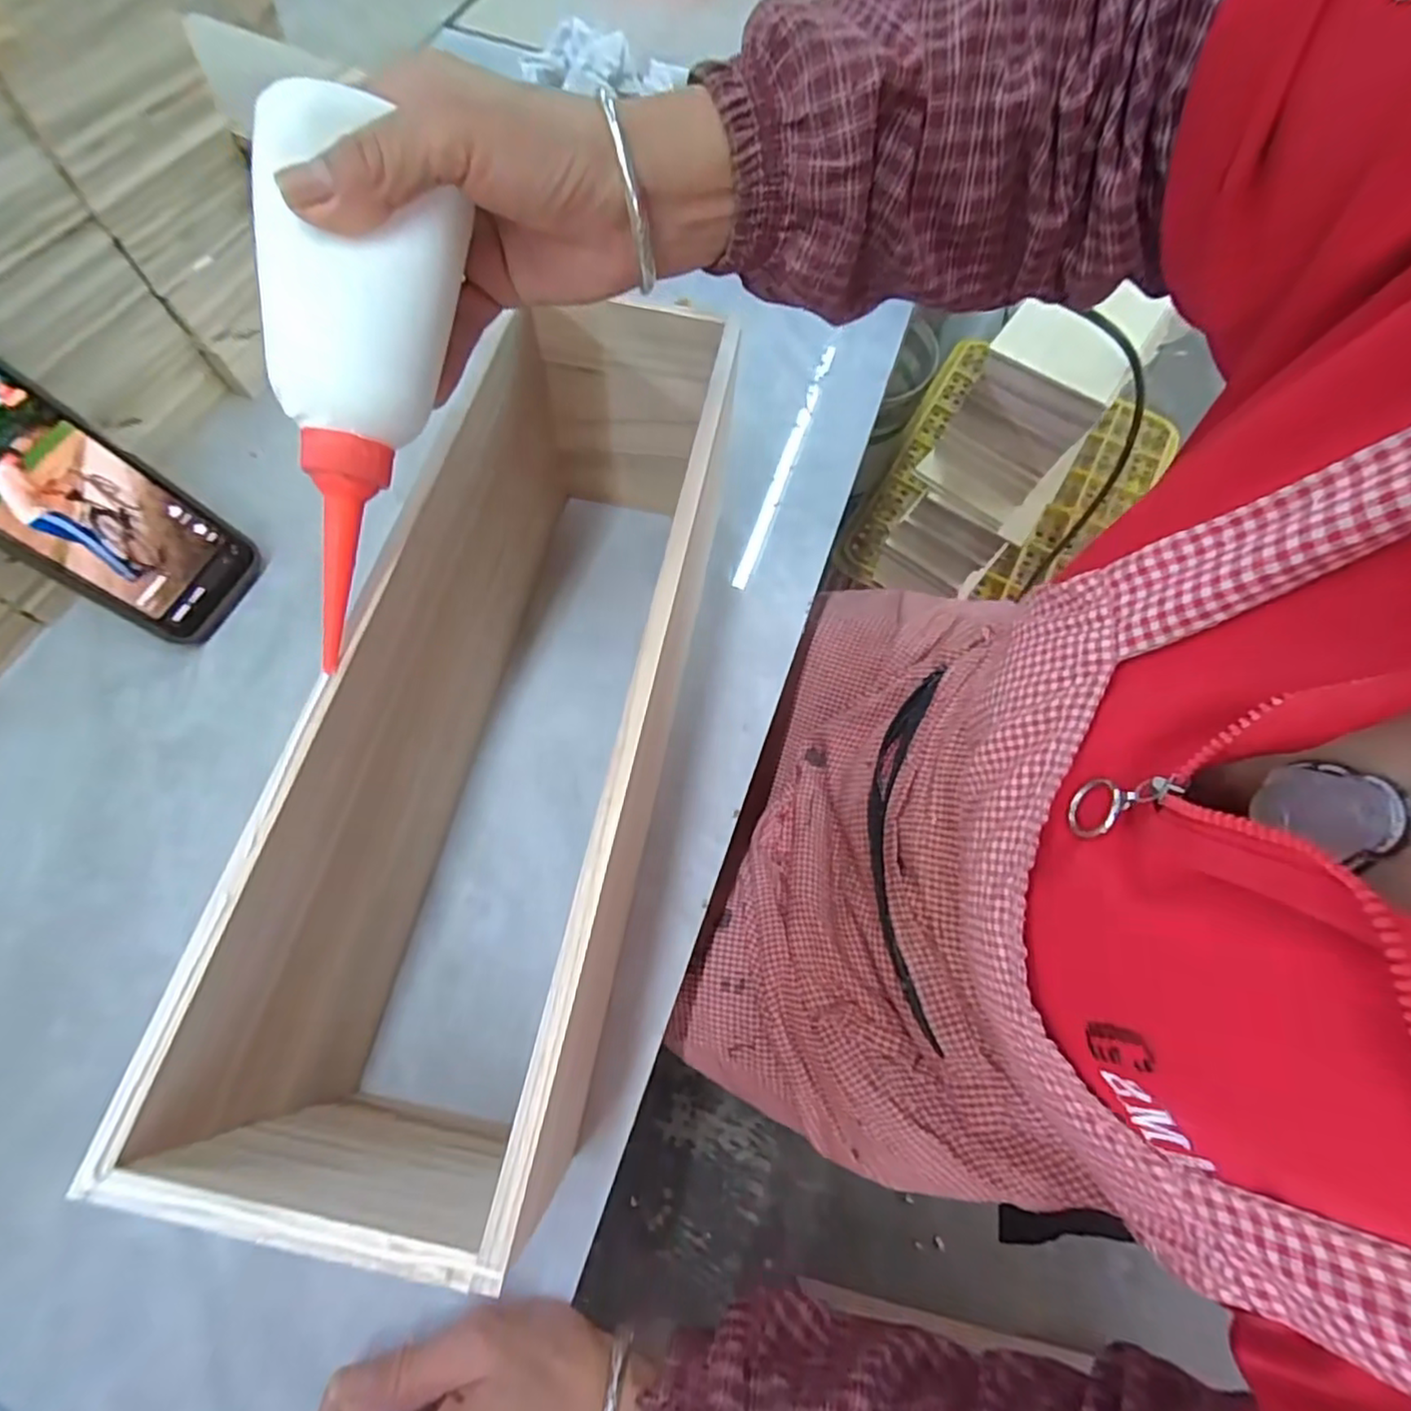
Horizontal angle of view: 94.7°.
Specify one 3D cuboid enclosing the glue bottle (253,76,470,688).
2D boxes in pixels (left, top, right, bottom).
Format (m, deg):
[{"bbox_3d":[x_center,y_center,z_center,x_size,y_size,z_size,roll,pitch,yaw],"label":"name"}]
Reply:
[{"bbox_3d":[-0.123,-0.105,0.229,0.058,0.042,0.172,12,104,2],"label":"glue bottle"}]

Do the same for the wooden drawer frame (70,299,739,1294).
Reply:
[{"bbox_3d":[-0.082,-0.002,0.325,0.123,0.163,0.394,11,66,2],"label":"wooden drawer frame"}]

